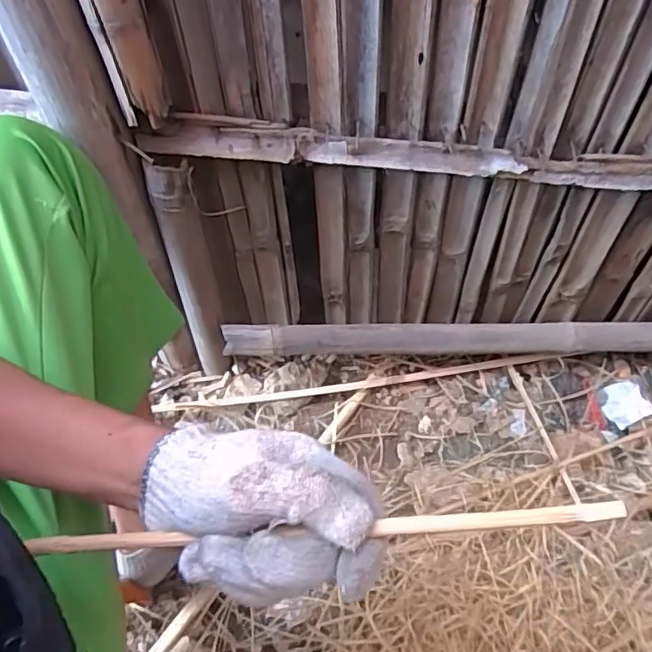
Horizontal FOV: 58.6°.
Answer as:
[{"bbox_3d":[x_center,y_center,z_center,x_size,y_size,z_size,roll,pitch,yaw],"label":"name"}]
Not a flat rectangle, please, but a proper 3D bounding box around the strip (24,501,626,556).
[{"bbox_3d":[-0.018,0.113,0.320,0.335,0.005,0.011,-8,57,13],"label":"strip"}]

